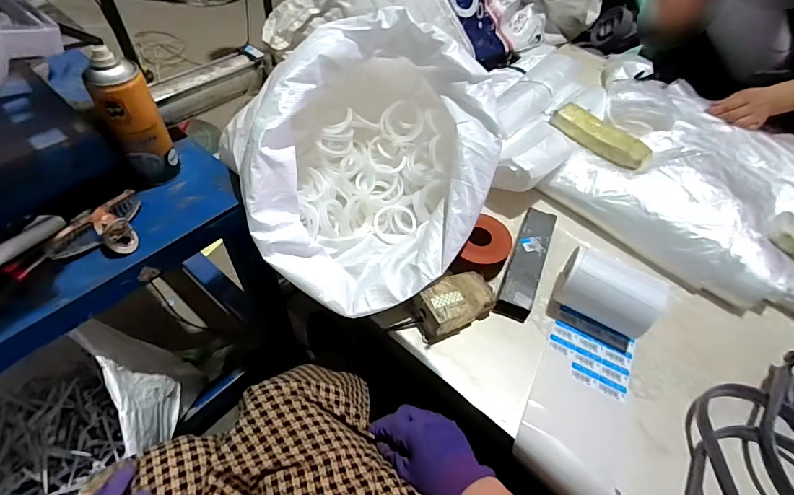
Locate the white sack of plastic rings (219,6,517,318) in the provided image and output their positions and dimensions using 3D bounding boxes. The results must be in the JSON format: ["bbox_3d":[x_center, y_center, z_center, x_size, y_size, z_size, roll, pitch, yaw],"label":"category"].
[{"bbox_3d":[-0.037,-0.122,0.557,0.317,0.224,0.355,26,54,15],"label":"white sack of plastic rings"}]

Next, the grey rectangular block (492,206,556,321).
[{"bbox_3d":[0.200,0.018,0.627,0.047,0.033,0.201,21,53,12],"label":"grey rectangular block"}]

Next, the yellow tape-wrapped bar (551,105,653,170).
[{"bbox_3d":[0.362,-0.200,0.727,0.072,0.027,0.173,-32,61,-27],"label":"yellow tape-wrapped bar"}]

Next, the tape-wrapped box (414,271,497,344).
[{"bbox_3d":[0.084,0.075,0.563,0.124,0.051,0.063,-25,58,-23],"label":"tape-wrapped box"}]

